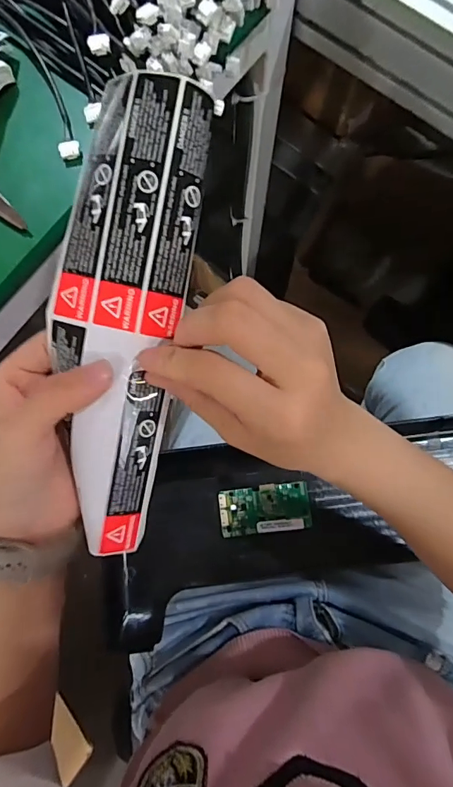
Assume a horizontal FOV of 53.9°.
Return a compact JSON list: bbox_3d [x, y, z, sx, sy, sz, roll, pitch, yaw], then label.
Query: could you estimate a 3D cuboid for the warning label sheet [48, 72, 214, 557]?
[{"bbox_3d":[-0.056,-0.032,0.232,0.067,0.017,0.235,8,100,1],"label":"warning label sheet"}]

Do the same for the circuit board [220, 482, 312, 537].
[{"bbox_3d":[0.041,0.124,0.476,0.095,0.007,0.049,-6,79,0],"label":"circuit board"}]

